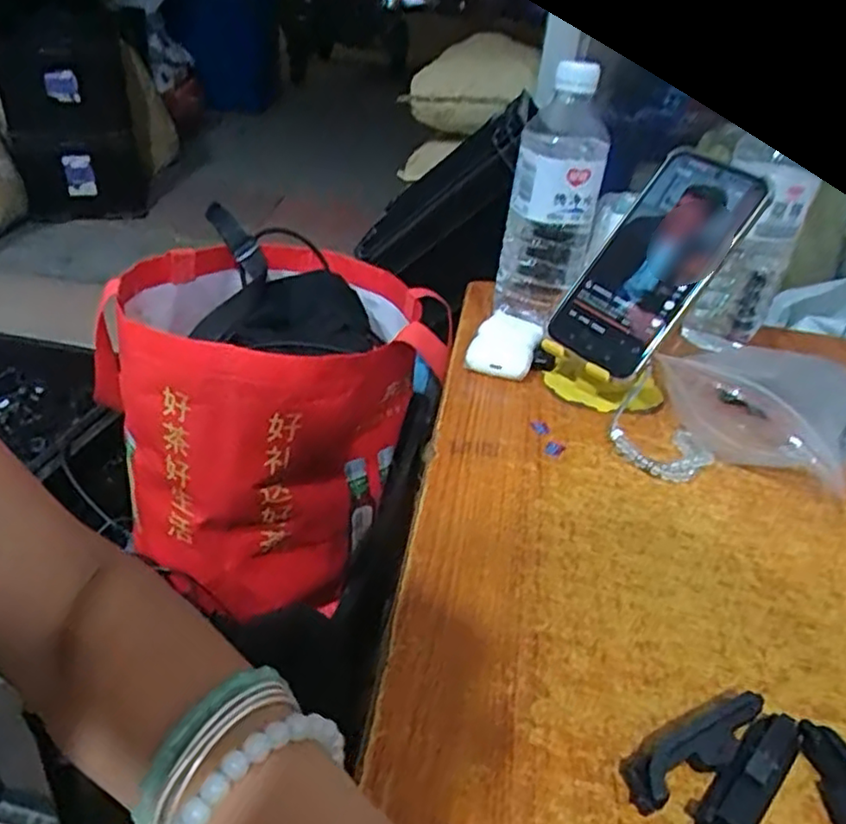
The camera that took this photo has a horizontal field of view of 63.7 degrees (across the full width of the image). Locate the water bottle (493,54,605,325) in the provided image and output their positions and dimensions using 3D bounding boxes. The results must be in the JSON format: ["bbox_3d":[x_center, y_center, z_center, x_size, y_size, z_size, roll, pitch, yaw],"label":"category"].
[{"bbox_3d":[0.101,-0.156,0.538,0.068,0.207,0.072,13,31,10],"label":"water bottle"}]

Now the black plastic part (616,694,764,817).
[{"bbox_3d":[0.107,0.129,0.266,0.074,0.018,0.020,-12,36,-30],"label":"black plastic part"}]

